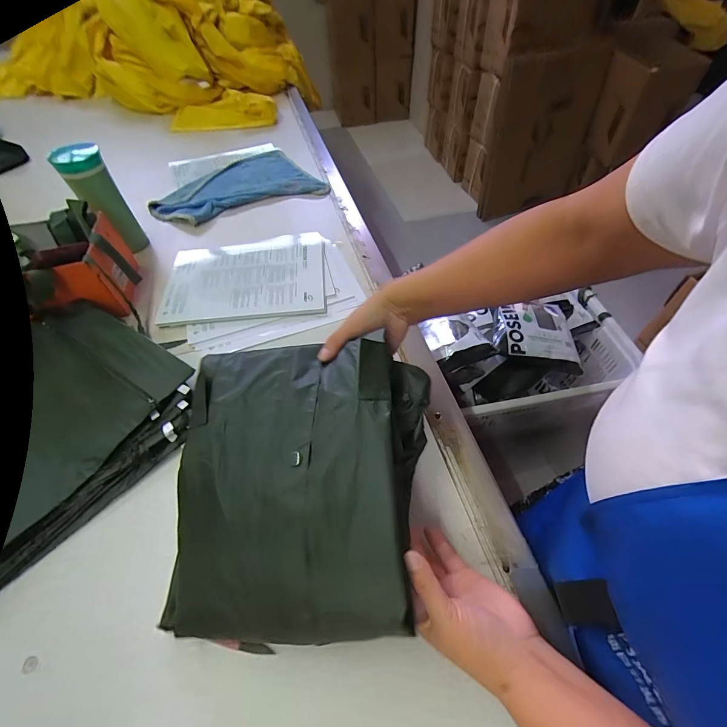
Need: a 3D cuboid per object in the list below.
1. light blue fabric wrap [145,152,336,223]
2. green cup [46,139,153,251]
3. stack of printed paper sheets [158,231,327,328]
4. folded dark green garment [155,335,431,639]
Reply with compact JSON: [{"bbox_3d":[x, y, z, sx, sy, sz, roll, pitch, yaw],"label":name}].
[{"bbox_3d":[-0.307,-0.428,0.855,0.374,0.026,0.233,-21,55,-14],"label":"light blue fabric wrap"},{"bbox_3d":[-0.462,-0.288,0.647,0.063,0.174,0.067,-1,53,1],"label":"green cup"},{"bbox_3d":[-0.214,-0.161,0.658,0.279,0.015,0.211,-6,53,-3],"label":"stack of printed paper sheets"},{"bbox_3d":[-0.063,0.112,0.371,0.242,0.079,0.276,-4,63,12],"label":"folded dark green garment"}]

